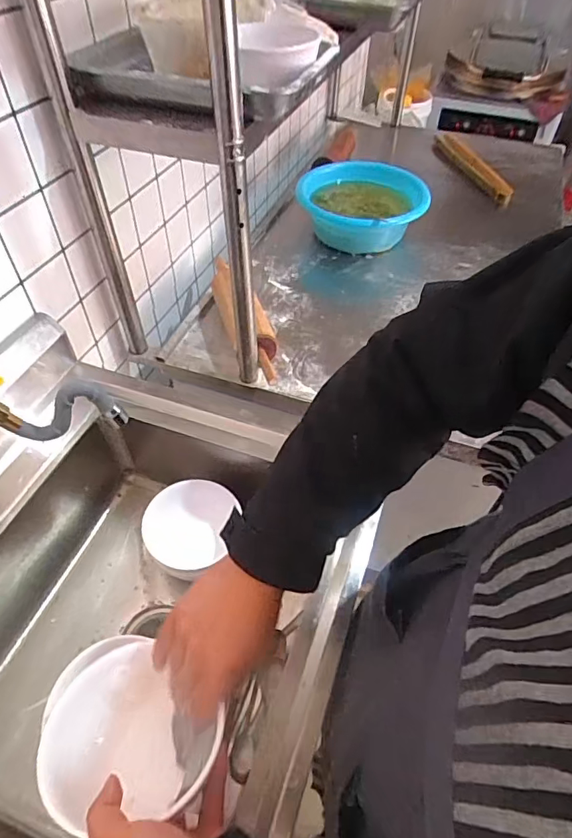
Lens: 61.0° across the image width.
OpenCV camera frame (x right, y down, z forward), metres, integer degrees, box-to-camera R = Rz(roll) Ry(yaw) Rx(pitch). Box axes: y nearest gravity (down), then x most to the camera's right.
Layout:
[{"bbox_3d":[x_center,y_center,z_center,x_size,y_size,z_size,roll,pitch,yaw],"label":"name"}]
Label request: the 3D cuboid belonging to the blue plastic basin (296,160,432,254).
[{"bbox_3d":[0.211,-0.567,1.317,0.315,0.156,0.343,1,51,-1],"label":"blue plastic basin"}]

